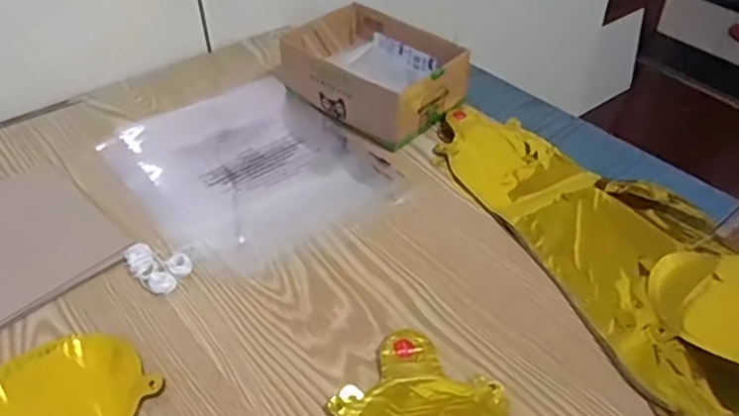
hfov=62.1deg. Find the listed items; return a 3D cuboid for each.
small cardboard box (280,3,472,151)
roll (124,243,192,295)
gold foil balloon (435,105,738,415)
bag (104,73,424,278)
[{"bbox_3d":[0.005,-0.155,0.692,0.185,0.068,0.134,30,50,29],"label":"small cardboard box"},{"bbox_3d":[-0.179,0.047,0.517,0.057,0.010,0.039,33,51,30],"label":"roll"},{"bbox_3d":[0.241,0.027,0.531,0.204,0.022,0.430,-15,45,-17],"label":"gold foil balloon"},{"bbox_3d":[-0.116,-0.046,0.615,0.216,0.012,0.247,-29,50,-28],"label":"bag"}]

